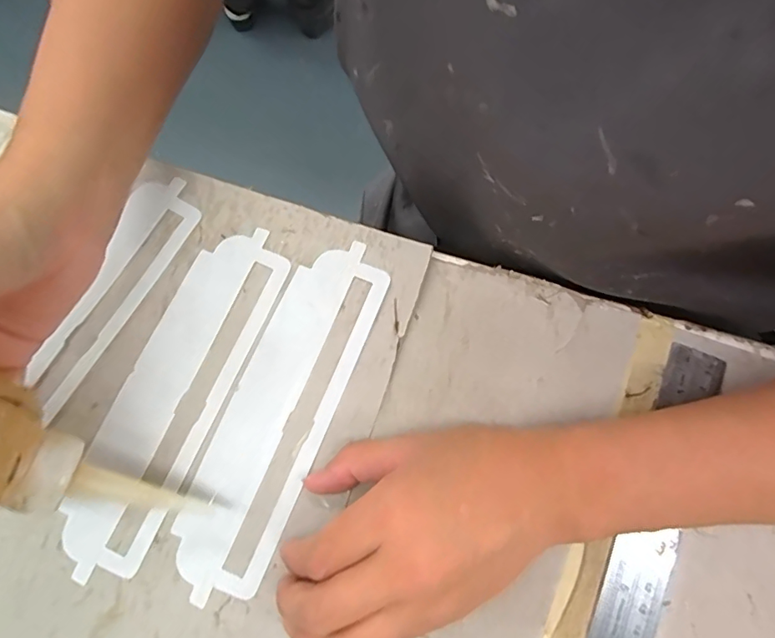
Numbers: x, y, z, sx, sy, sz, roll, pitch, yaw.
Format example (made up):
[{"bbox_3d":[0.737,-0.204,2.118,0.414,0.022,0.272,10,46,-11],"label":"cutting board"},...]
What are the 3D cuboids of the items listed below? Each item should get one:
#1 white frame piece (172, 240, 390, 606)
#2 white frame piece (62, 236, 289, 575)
[{"bbox_3d":[-0.055,0.047,0.256,0.052,0.004,0.181,22,77,5],"label":"white frame piece"},{"bbox_3d":[-0.112,0.037,0.259,0.051,0.004,0.182,23,76,5],"label":"white frame piece"}]

